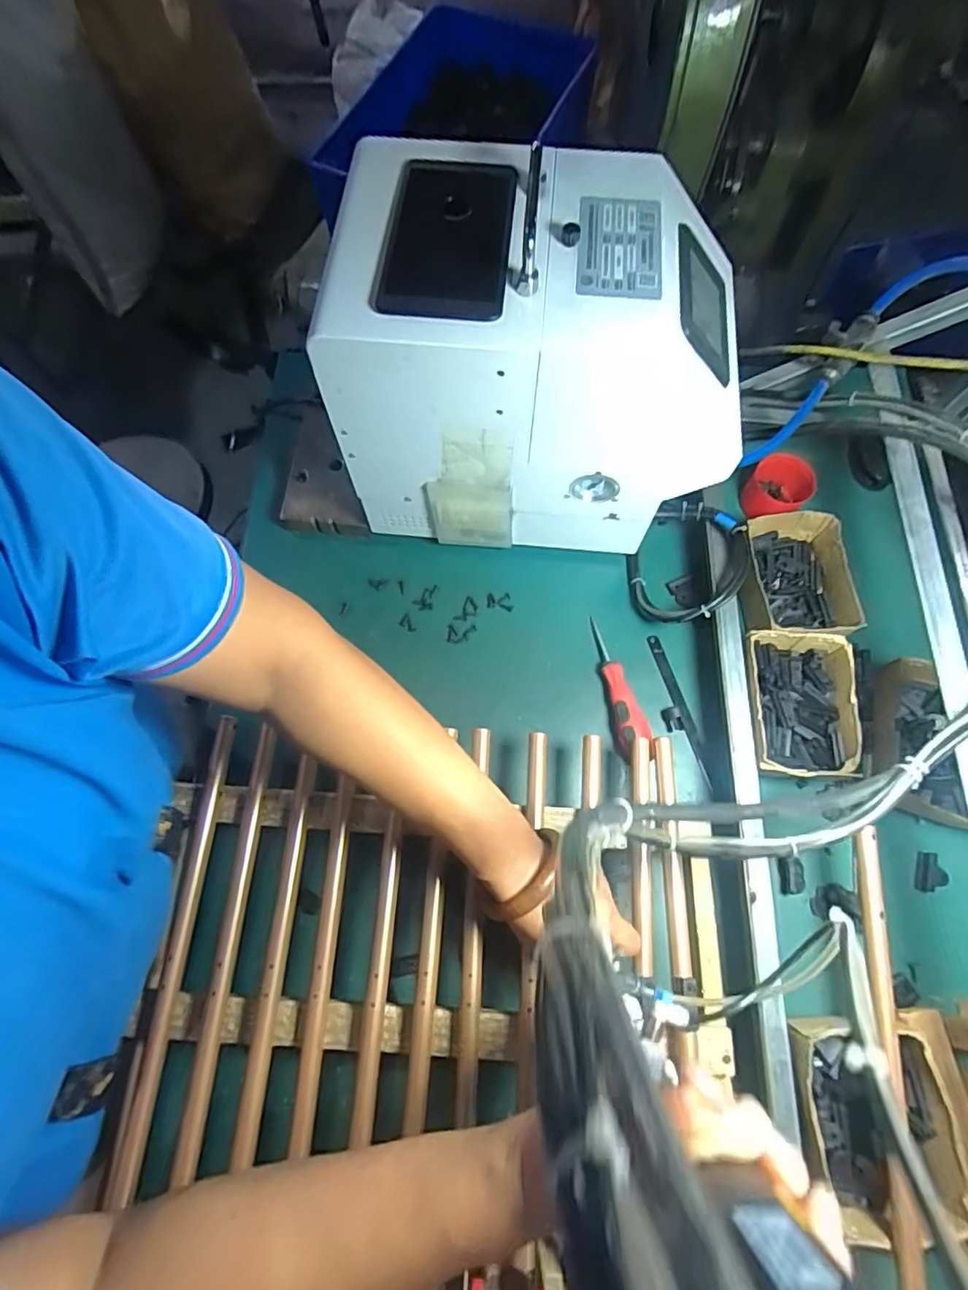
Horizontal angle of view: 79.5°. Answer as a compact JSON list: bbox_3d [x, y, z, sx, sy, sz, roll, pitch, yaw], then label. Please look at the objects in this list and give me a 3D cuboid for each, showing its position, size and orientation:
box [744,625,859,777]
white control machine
[{"bbox_3d":[0.307,0.061,0.576,0.102,0.047,0.140,4,71,2],"label":"box"},{"bbox_3d":[0.049,-0.253,0.564,0.336,0.293,0.216,4,71,2],"label":"white control machine"}]

